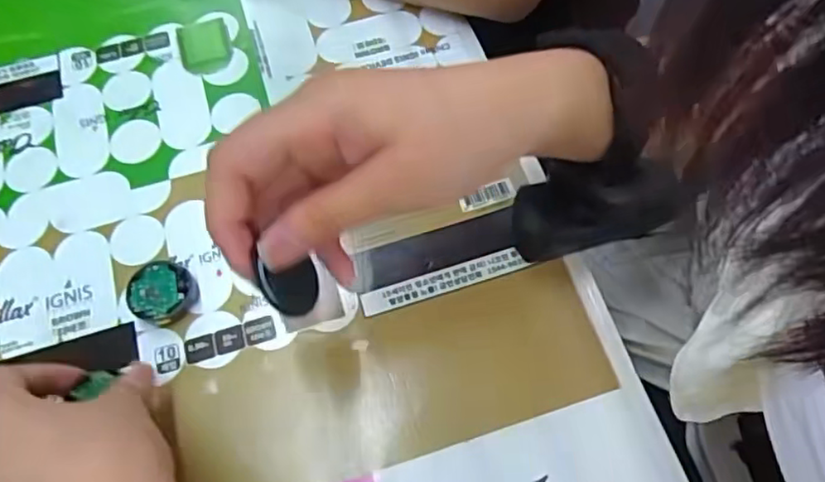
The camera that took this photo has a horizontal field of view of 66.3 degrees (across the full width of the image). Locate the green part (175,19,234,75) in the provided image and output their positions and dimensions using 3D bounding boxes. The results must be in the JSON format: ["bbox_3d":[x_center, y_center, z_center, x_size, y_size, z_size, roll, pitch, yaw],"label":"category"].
[{"bbox_3d":[-0.124,-0.116,0.375,0.030,0.004,0.039,-18,67,-6],"label":"green part"}]

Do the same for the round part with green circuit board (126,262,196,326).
[{"bbox_3d":[-0.121,0.025,0.305,0.031,0.012,0.029,-1,66,1],"label":"round part with green circuit board"}]

